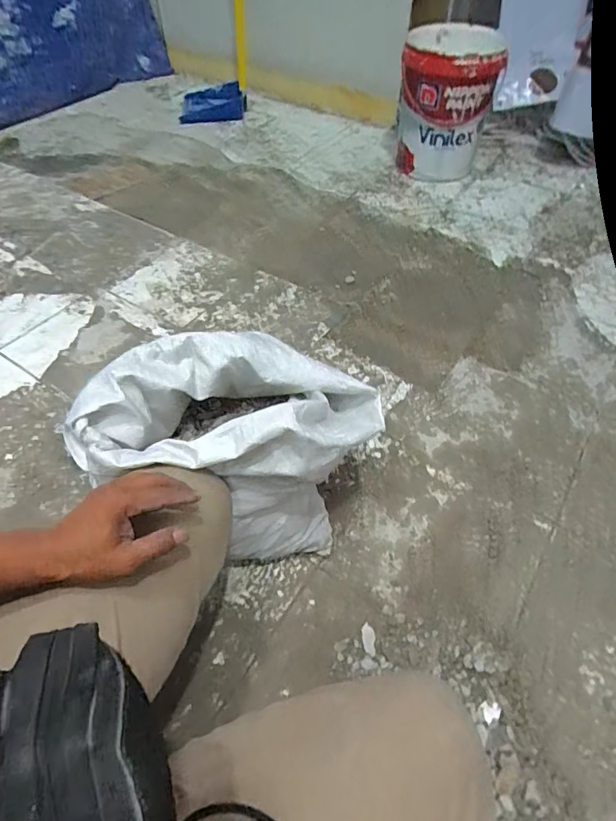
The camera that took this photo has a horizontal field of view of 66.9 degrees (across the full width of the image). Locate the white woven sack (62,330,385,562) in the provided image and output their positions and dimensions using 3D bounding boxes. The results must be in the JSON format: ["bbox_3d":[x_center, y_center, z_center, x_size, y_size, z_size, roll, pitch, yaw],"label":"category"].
[{"bbox_3d":[-0.106,0.065,0.730,0.424,0.300,0.251,-9,51,-6],"label":"white woven sack"}]

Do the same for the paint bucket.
[{"bbox_3d":[0.447,-1.007,1.523,0.292,0.410,0.330,9,51,8],"label":"paint bucket"}]

